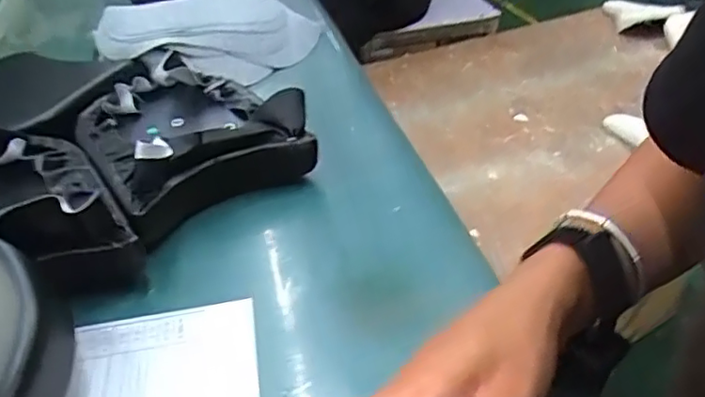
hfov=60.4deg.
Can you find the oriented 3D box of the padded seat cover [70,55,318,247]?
[{"bbox_3d":[-0.159,-0.057,0.576,0.179,0.082,0.199,-28,41,-30],"label":"padded seat cover"}]

